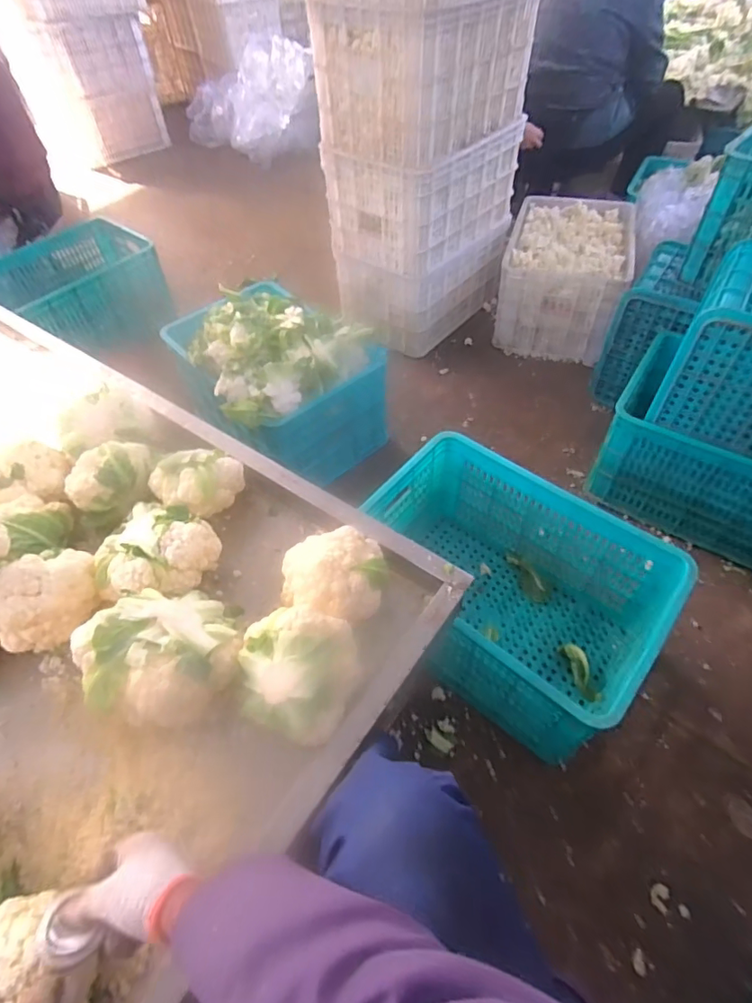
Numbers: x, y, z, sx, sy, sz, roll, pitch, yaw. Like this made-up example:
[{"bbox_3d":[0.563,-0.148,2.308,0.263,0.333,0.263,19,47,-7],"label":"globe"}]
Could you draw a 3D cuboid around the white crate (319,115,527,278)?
[{"bbox_3d":[0.138,-0.909,1.499,0.325,0.258,0.467,35,62,26],"label":"white crate"}]

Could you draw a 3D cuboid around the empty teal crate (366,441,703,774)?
[{"bbox_3d":[0.236,0.162,0.988,0.521,0.272,0.365,31,60,24],"label":"empty teal crate"}]

